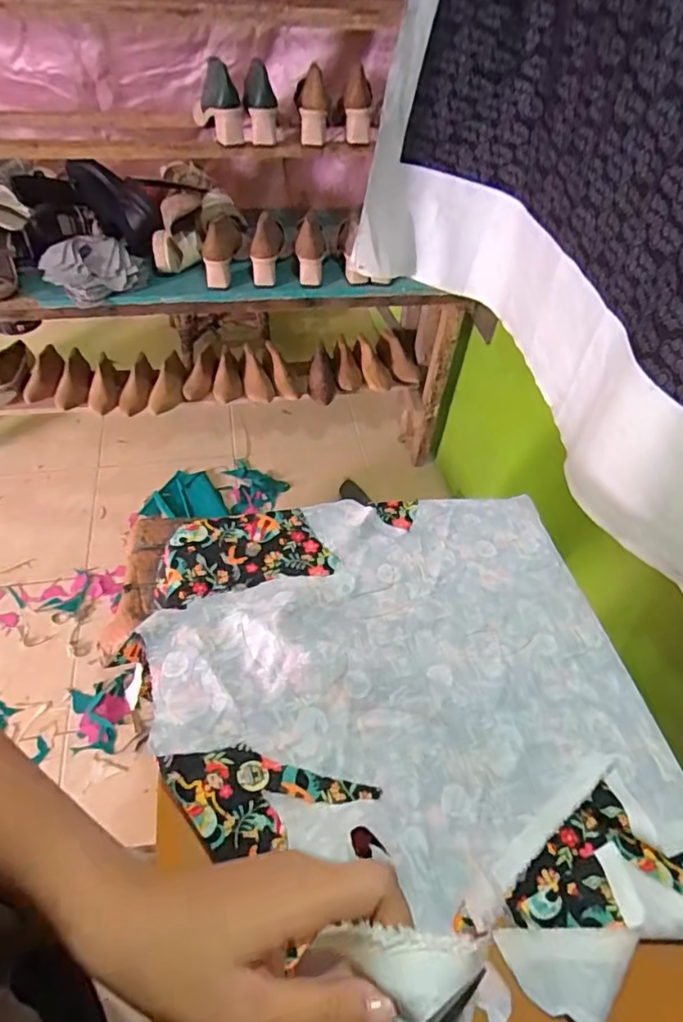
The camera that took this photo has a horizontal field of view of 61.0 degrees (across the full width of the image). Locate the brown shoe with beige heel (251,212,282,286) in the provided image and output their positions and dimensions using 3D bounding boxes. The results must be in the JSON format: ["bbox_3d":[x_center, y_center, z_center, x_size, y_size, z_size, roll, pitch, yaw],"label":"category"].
[{"bbox_3d":[-0.163,-0.566,1.248,0.059,0.081,0.142,6,69,0],"label":"brown shoe with beige heel"}]

